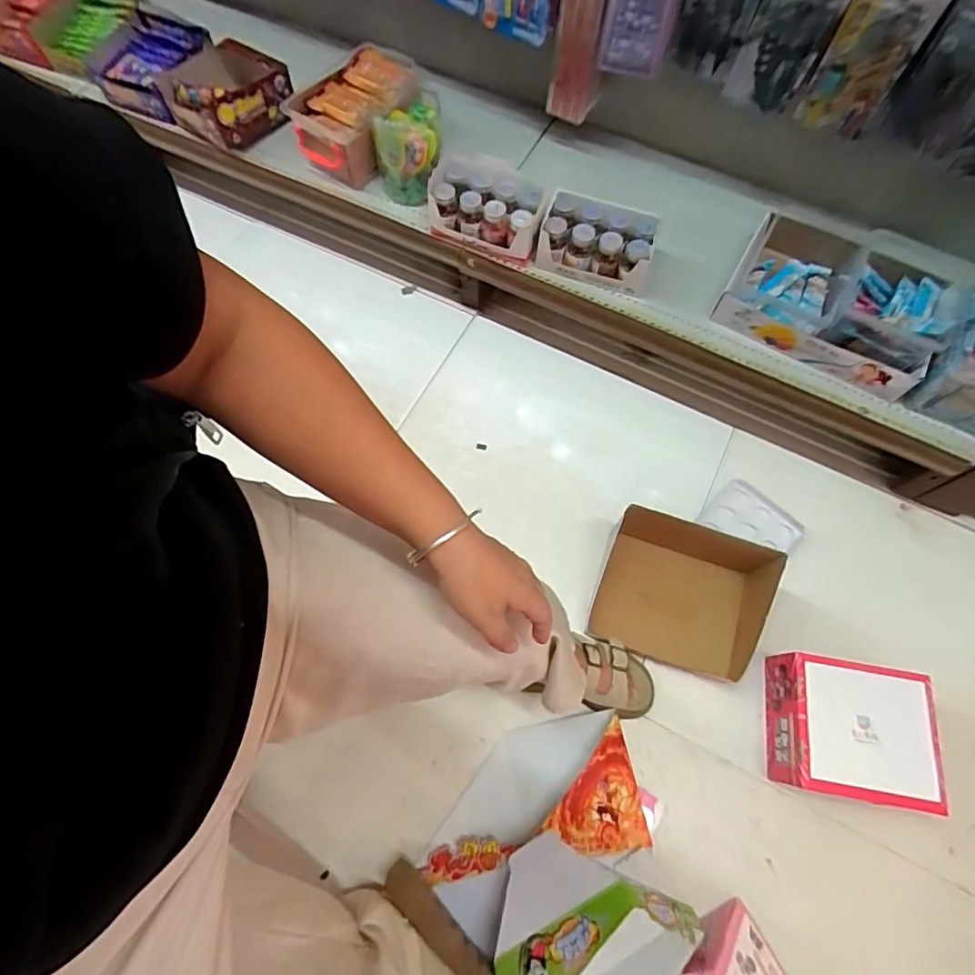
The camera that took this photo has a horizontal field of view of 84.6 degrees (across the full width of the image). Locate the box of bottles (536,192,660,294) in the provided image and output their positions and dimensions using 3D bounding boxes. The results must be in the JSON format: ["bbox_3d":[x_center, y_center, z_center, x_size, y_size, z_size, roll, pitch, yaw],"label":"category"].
[{"bbox_3d":[0.201,-0.443,0.984,0.207,0.106,0.103,22,69,7],"label":"box of bottles"}]

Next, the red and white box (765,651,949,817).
[{"bbox_3d":[0.568,0.381,0.845,0.214,0.102,0.196,10,68,3],"label":"red and white box"}]

